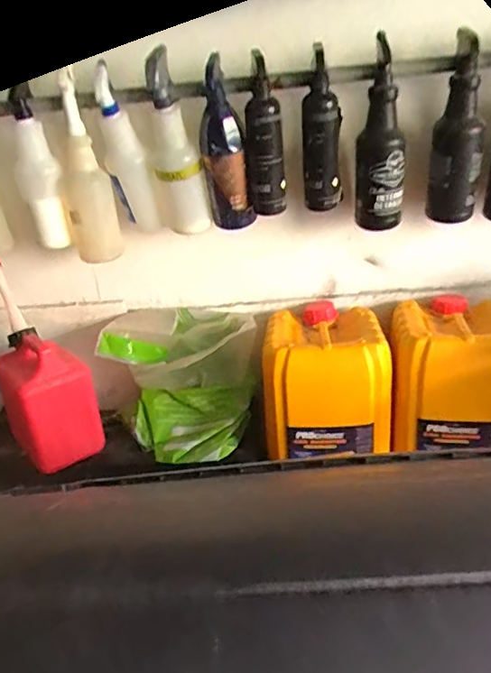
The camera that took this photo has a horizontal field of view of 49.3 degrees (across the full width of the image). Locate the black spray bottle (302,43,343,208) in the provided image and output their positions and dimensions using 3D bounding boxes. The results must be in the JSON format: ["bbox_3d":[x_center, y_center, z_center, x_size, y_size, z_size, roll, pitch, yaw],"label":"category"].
[{"bbox_3d":[0.130,-0.333,0.889,0.062,0.246,0.071,-4,26,4],"label":"black spray bottle"}]

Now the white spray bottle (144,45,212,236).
[{"bbox_3d":[-0.112,-0.303,0.924,0.077,0.324,0.076,-2,52,6],"label":"white spray bottle"}]

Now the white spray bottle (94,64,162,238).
[{"bbox_3d":[-0.199,-0.294,0.910,0.061,0.291,0.069,0,47,10],"label":"white spray bottle"}]

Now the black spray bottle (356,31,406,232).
[{"bbox_3d":[0.231,-0.323,0.913,0.082,0.287,0.080,0,26,11],"label":"black spray bottle"}]

